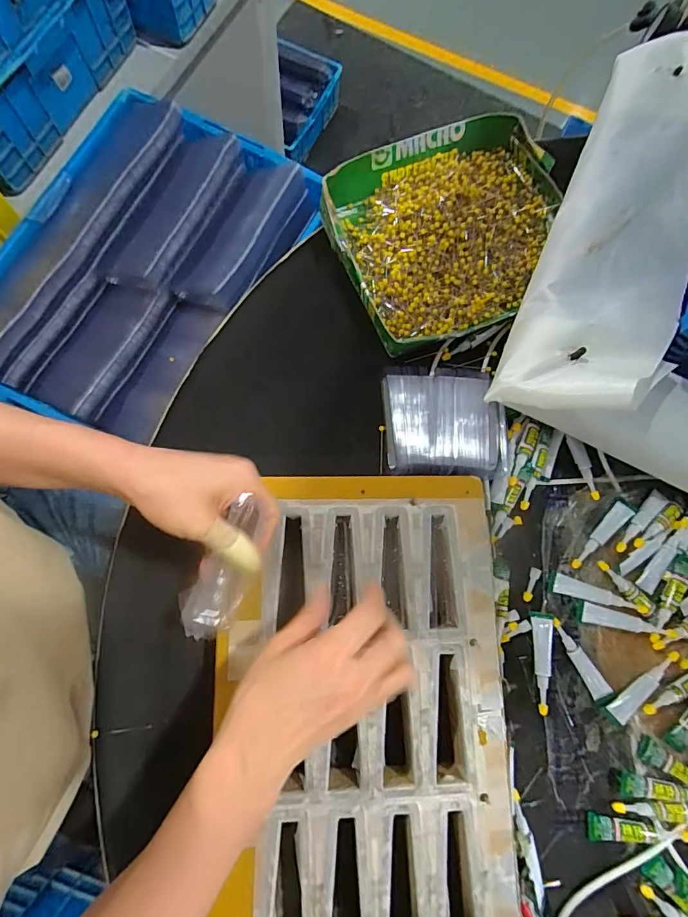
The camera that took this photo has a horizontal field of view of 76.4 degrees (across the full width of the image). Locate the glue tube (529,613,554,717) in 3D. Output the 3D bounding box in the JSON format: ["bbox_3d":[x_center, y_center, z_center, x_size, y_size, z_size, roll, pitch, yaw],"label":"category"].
[{"bbox_3d":[0.177,0.181,0.389,0.018,0.012,0.083,3,78,-4],"label":"glue tube"}]

